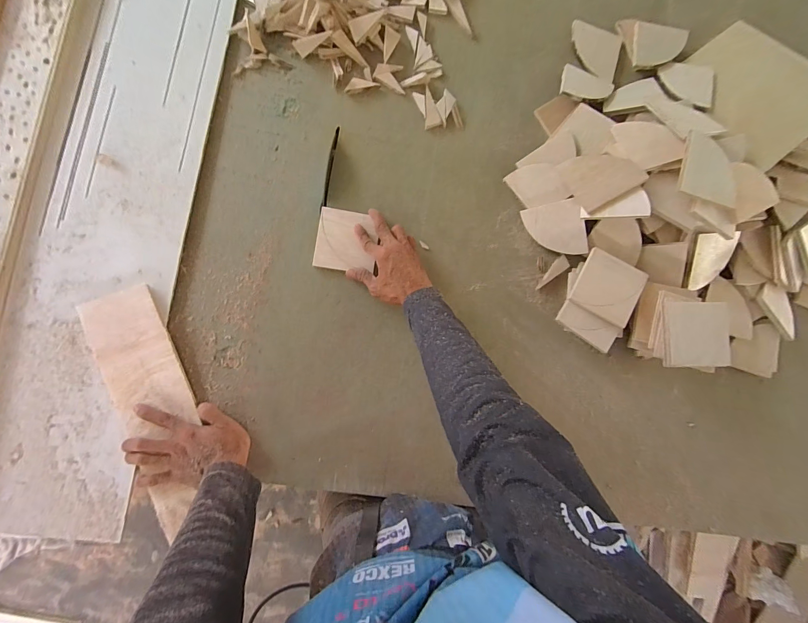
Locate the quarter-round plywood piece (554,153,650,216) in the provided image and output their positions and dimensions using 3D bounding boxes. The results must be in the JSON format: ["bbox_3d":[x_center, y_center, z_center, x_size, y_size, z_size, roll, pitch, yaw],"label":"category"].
[{"bbox_3d":[0.326,-0.226,0.569,0.100,0.006,0.097,-30,80,15],"label":"quarter-round plywood piece"}]

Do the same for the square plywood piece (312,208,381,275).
[{"bbox_3d":[-0.095,-0.119,0.572,0.098,0.010,0.100,7,86,0],"label":"square plywood piece"}]

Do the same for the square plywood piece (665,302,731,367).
[{"bbox_3d":[0.472,0.036,0.549,0.101,0.010,0.101,1,83,-4],"label":"square plywood piece"}]

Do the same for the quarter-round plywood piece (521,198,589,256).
[{"bbox_3d":[0.266,-0.142,0.605,0.094,0.010,0.094,-10,102,23],"label":"quarter-round plywood piece"}]

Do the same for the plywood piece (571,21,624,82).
[{"bbox_3d":[0.367,-0.499,0.664,0.098,0.019,0.112,13,86,-7],"label":"plywood piece"}]

